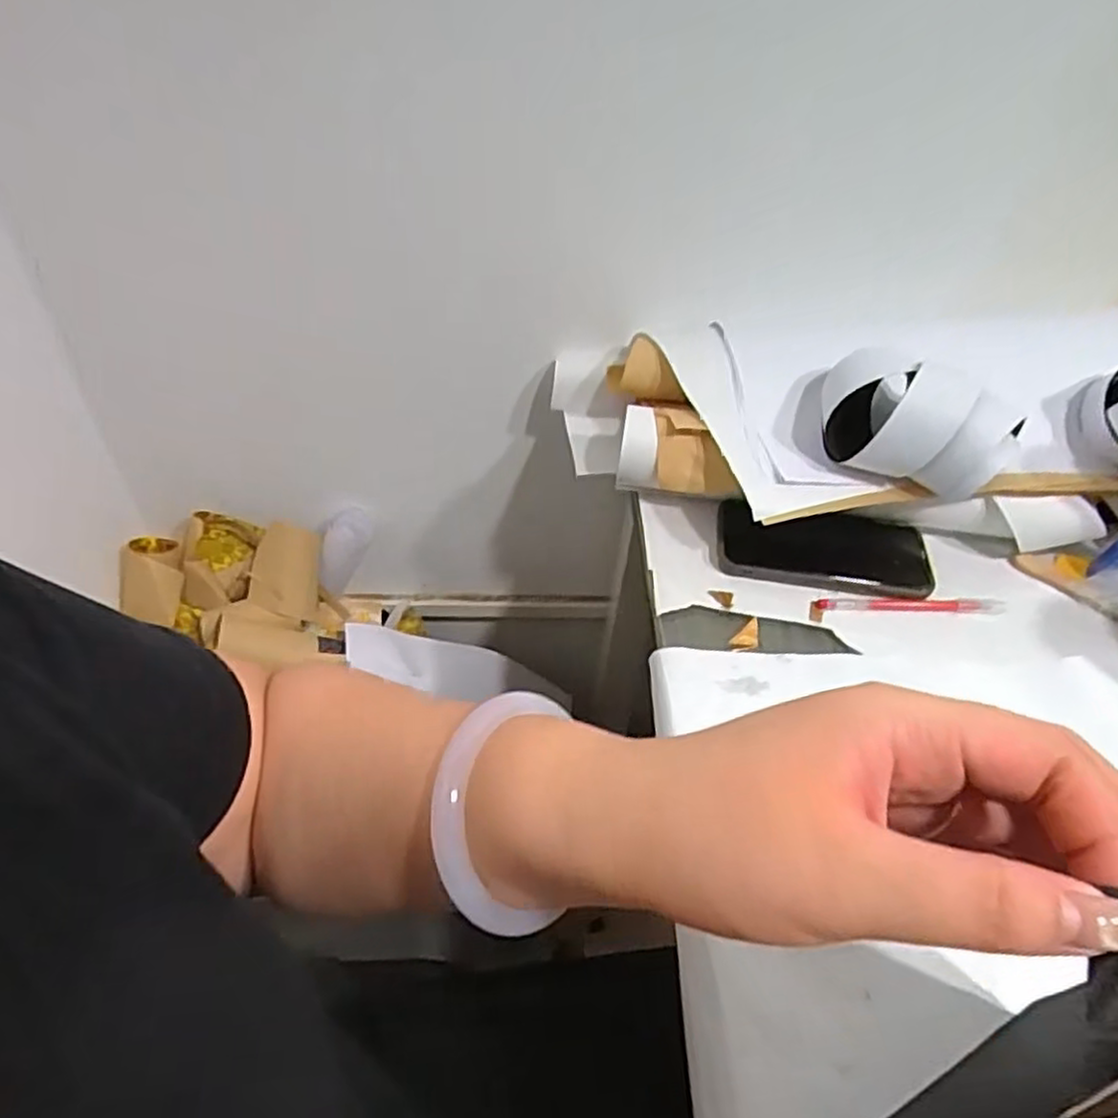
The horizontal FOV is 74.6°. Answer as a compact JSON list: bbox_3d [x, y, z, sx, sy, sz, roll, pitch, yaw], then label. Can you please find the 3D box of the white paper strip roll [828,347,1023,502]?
[{"bbox_3d":[0.262,-0.107,0.544,0.125,0.082,0.100,15,46,10],"label":"white paper strip roll"}]

